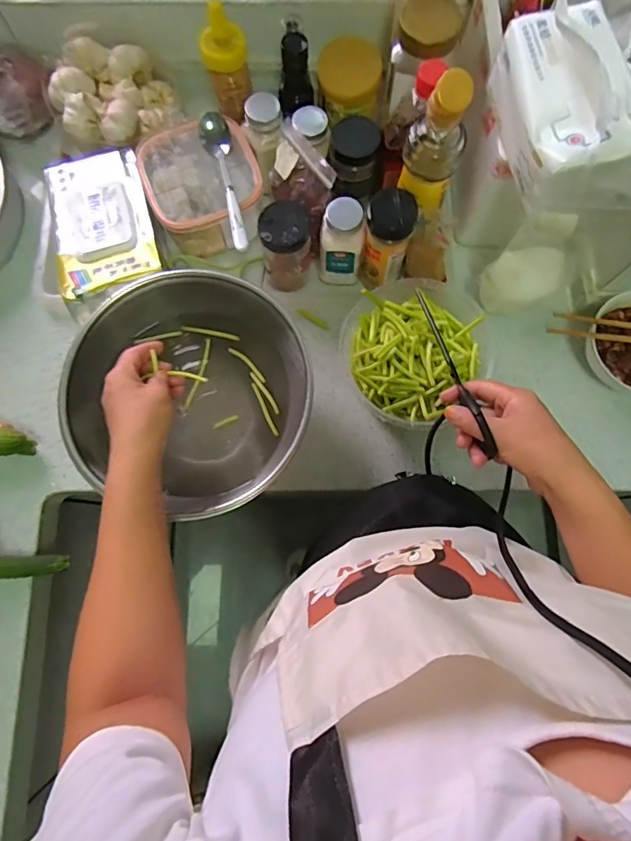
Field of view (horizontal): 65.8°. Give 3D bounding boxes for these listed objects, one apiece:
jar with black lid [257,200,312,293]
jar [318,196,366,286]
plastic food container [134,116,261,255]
[{"bbox_3d":[-0.036,-0.210,0.604,0.062,0.121,0.061,-1,78,-1],"label":"jar with black lid"},{"bbox_3d":[0.031,-0.212,0.596,0.051,0.116,0.049,0,78,0],"label":"jar"},{"bbox_3d":[-0.141,-0.295,0.625,0.138,0.081,0.140,-16,78,-4],"label":"plastic food container"}]

